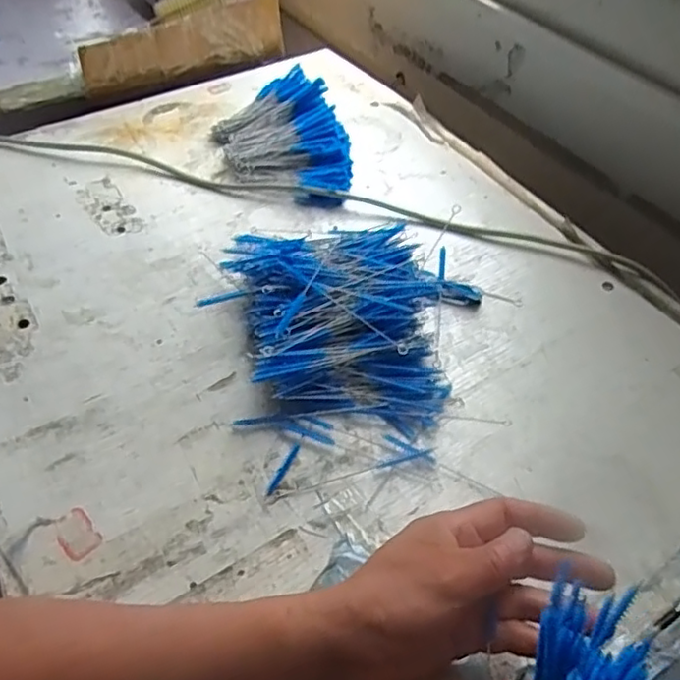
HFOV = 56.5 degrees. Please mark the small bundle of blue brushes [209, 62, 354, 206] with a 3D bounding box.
[{"bbox_3d":[-0.067,-0.232,0.720,0.132,0.052,0.224,-13,50,-13],"label":"small bundle of blue brushes"}]

